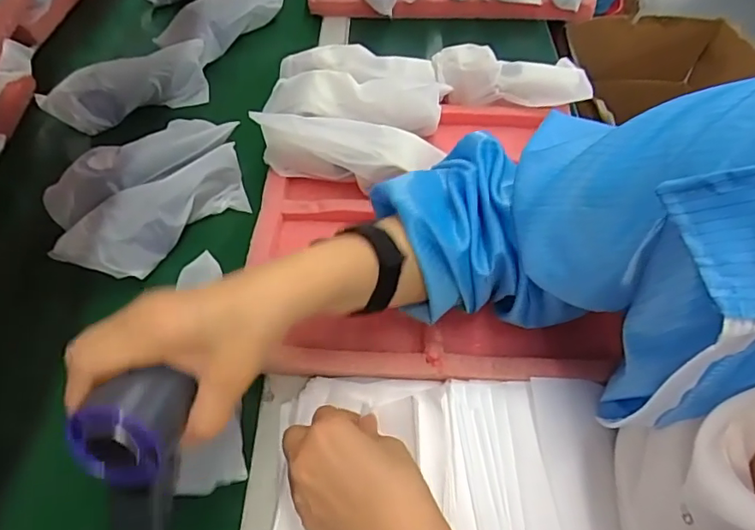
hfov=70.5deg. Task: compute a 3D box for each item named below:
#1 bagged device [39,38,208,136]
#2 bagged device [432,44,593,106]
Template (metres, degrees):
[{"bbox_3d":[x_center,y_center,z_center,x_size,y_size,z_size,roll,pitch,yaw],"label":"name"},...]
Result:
[{"bbox_3d":[-0.300,-0.217,0.657,0.193,0.071,0.044,-29,57,-21],"label":"bagged device"},{"bbox_3d":[0.153,-0.220,0.622,0.171,0.038,0.074,5,52,4],"label":"bagged device"}]

